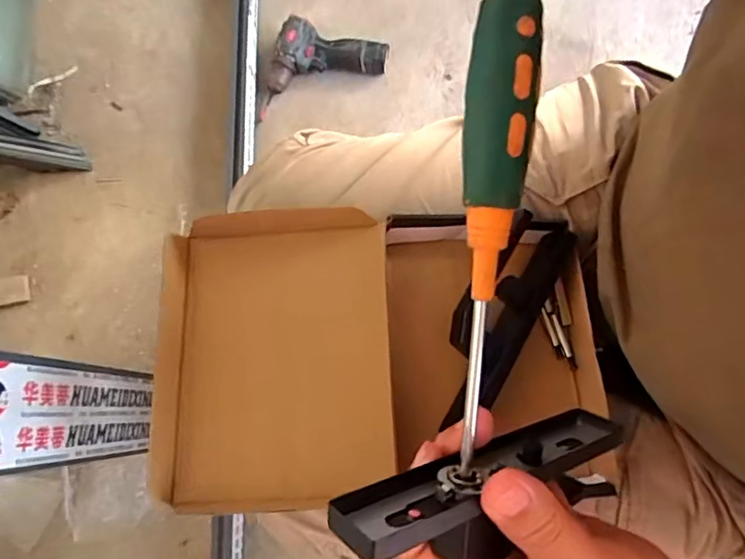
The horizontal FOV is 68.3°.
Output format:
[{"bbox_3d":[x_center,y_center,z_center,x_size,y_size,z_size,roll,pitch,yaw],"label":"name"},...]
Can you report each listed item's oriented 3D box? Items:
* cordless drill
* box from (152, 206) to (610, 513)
[{"bbox_3d":[-0.105,-0.410,1.011,0.258,0.070,0.154,-16,77,-2],"label":"cordless drill"},{"bbox_3d":[0.006,0.044,0.393,0.304,0.060,0.187,-8,77,0],"label":"box"}]

